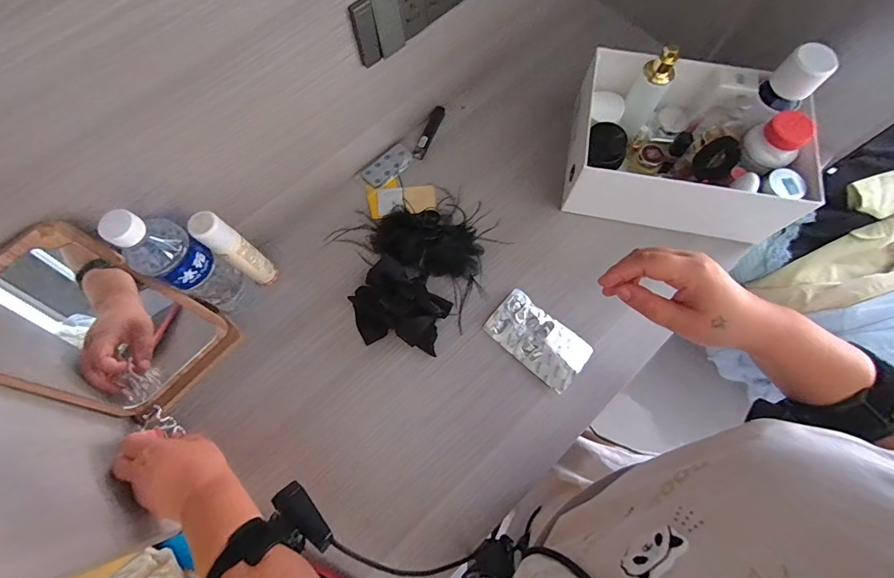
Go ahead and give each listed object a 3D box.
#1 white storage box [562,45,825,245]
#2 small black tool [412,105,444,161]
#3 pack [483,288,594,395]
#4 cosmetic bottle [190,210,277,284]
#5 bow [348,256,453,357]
[{"bbox_3d":[0.336,-0.206,0.574,0.298,0.108,0.211,14,72,5],"label":"white storage box"},{"bbox_3d":[-0.028,-0.251,0.639,0.021,0.009,0.096,20,73,7],"label":"small black tool"},{"bbox_3d":[0.124,0.068,0.549,0.135,0.008,0.077,40,77,13],"label":"pack"},{"bbox_3d":[-0.255,-0.045,0.499,0.032,0.157,0.032,36,76,12],"label":"cosmetic bottle"},{"bbox_3d":[-0.064,0.031,0.545,0.118,0.042,0.139,-41,76,-12],"label":"bow"}]

